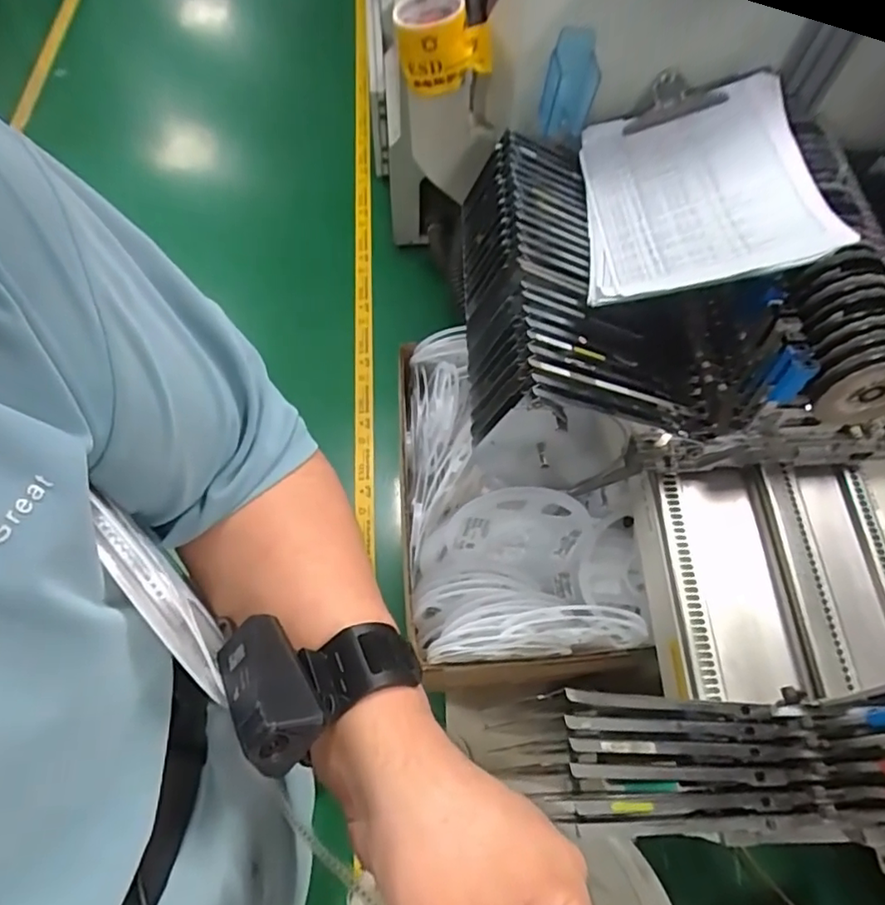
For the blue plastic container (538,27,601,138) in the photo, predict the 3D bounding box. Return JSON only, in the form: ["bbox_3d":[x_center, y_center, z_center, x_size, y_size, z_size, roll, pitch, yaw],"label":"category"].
[{"bbox_3d":[0.148,-0.423,0.676,0.064,0.105,0.031,13,64,4],"label":"blue plastic container"}]

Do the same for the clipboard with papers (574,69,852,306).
[{"bbox_3d":[0.268,-0.292,0.640,0.223,0.035,0.309,-12,57,22],"label":"clipboard with papers"}]

